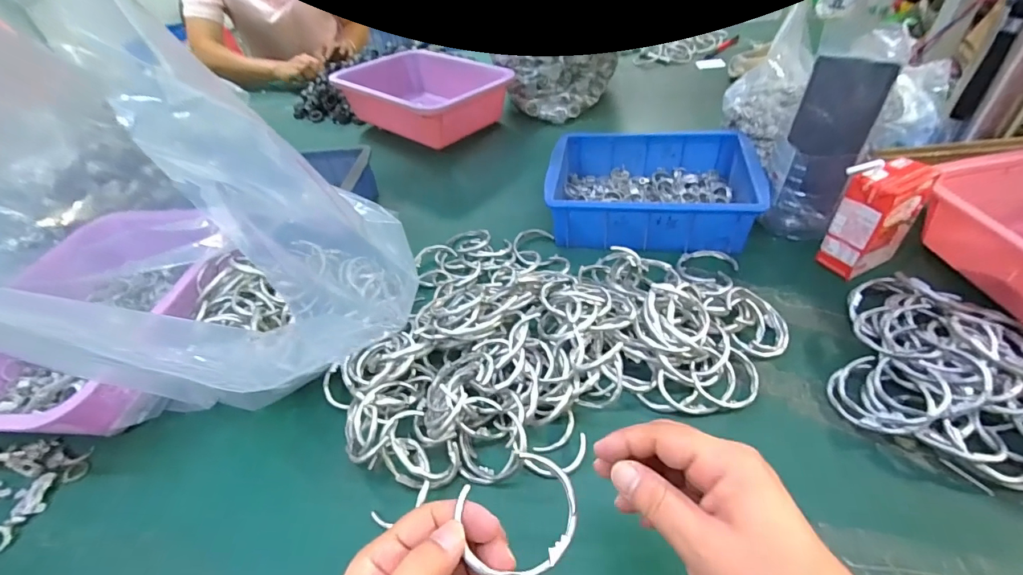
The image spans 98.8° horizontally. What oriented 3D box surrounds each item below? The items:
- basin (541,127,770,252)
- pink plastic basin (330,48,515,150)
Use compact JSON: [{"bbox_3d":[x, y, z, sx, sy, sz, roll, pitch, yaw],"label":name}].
[{"bbox_3d":[0.172,-0.128,0.557,0.235,0.066,0.165,5,47,12],"label":"basin"},{"bbox_3d":[-0.159,-0.368,0.834,0.310,0.076,0.212,32,58,32],"label":"pink plastic basin"}]

